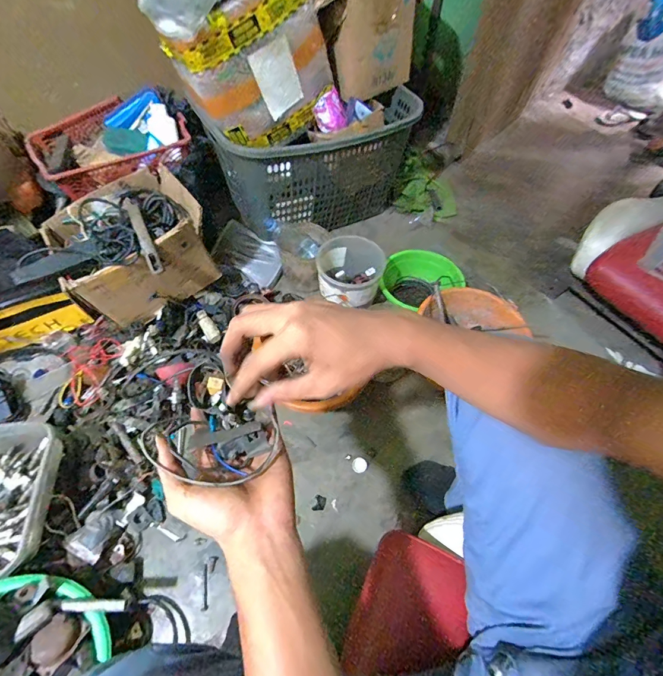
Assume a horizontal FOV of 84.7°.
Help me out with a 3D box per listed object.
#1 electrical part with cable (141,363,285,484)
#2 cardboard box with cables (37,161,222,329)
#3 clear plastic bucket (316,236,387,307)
[{"bbox_3d":[-0.105,0.085,0.337,0.107,0.051,0.098,29,61,15],"label":"electrical part with cable"},{"bbox_3d":[-0.444,-0.200,0.834,0.300,0.195,0.276,-29,63,-19],"label":"cardboard box with cables"},{"bbox_3d":[0.043,-0.162,0.935,0.158,0.110,0.162,1,57,-2],"label":"clear plastic bucket"}]

